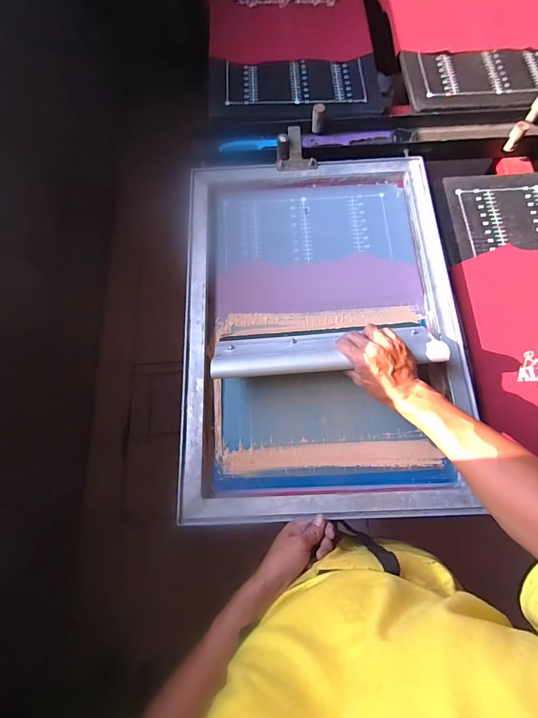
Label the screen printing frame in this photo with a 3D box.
[{"bbox_3d":[0.087,-0.073,0.626,0.455,0.040,0.644,-2,72,1],"label":"screen printing frame"}]

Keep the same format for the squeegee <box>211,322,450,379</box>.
[{"bbox_3d":[0.092,-0.015,0.563,0.351,0.033,0.115,-6,33,0],"label":"squeegee"}]

